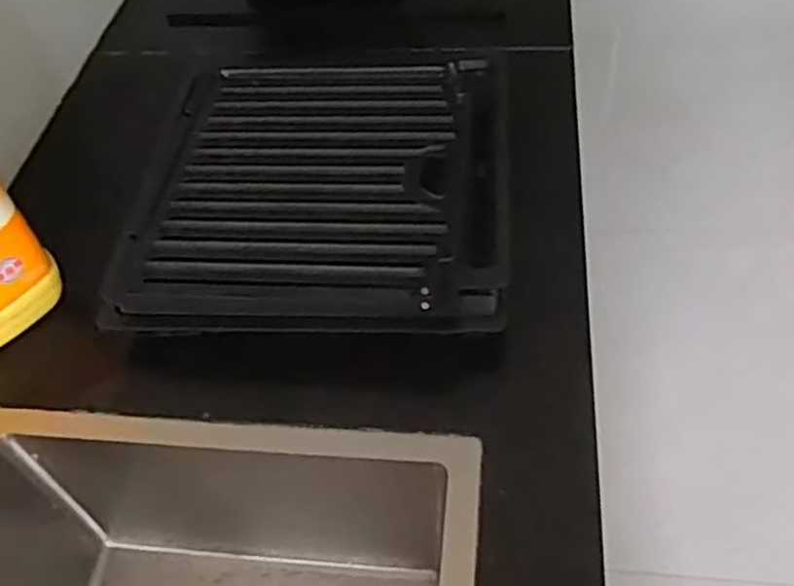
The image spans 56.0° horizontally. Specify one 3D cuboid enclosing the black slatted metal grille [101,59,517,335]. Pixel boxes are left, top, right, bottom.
[{"bbox_3d":[-0.059,-0.098,0.676,0.310,0.059,0.303,1,51,6],"label":"black slatted metal grille"}]

